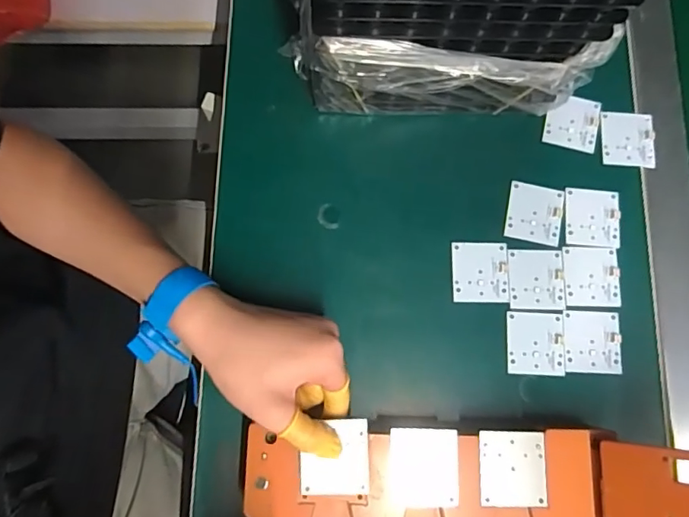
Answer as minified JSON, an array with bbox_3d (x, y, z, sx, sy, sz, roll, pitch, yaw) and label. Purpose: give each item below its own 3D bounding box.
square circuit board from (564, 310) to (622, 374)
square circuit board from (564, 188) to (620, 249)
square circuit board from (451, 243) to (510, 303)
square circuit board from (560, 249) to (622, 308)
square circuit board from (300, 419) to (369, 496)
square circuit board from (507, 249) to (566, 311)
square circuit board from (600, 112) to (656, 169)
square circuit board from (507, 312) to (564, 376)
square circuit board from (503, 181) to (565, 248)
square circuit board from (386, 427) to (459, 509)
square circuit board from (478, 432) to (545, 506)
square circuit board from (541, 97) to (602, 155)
[{"bbox_3d":[0.192,0.065,0.398,0.043,0.004,0.047,2,78,0],"label":"square circuit board"},{"bbox_3d":[0.201,-0.033,0.419,0.045,0.004,0.047,5,78,1],"label":"square circuit board"},{"bbox_3d":[0.108,0.011,0.407,0.044,0.004,0.048,1,78,0],"label":"square circuit board"},{"bbox_3d":[0.196,0.015,0.408,0.044,0.004,0.047,0,78,0],"label":"square circuit board"},{"bbox_3d":[-0.007,0.130,0.335,0.044,0.005,0.047,-1,86,-3],"label":"square circuit board"},{"bbox_3d":[0.152,0.017,0.406,0.044,0.004,0.048,1,78,0],"label":"square circuit board"},{"bbox_3d":[0.239,-0.100,0.435,0.045,0.004,0.047,4,78,1],"label":"square circuit board"},{"bbox_3d":[0.147,0.065,0.395,0.044,0.004,0.047,3,78,1],"label":"square circuit board"},{"bbox_3d":[0.155,-0.037,0.417,0.044,0.004,0.048,11,78,2],"label":"square circuit board"},{"bbox_3d":[0.052,0.138,0.340,0.046,0.005,0.048,2,78,0],"label":"square circuit board"},{"bbox_3d":[0.112,0.140,0.342,0.044,0.004,0.047,1,78,0],"label":"square circuit board"},{"bbox_3d":[0.193,-0.116,0.435,0.044,0.004,0.047,14,78,3],"label":"square circuit board"}]

